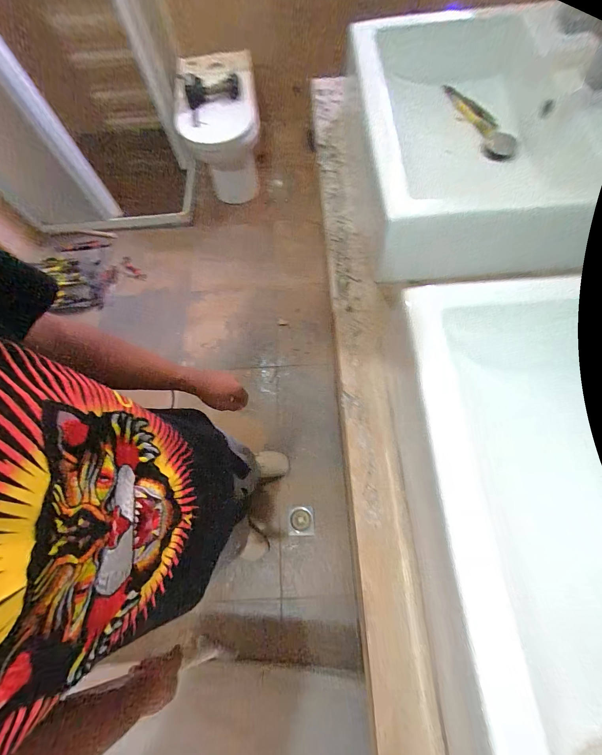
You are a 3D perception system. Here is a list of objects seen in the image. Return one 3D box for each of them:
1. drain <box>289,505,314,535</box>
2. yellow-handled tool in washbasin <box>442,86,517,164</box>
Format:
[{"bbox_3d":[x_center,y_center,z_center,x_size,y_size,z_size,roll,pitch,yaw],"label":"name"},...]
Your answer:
[{"bbox_3d":[0.001,0.563,1.173,0.100,0.006,0.106,-1,73,0],"label":"drain"},{"bbox_3d":[0.391,-0.594,0.683,0.071,0.049,0.295,-17,70,-3],"label":"yellow-handled tool in washbasin"}]

